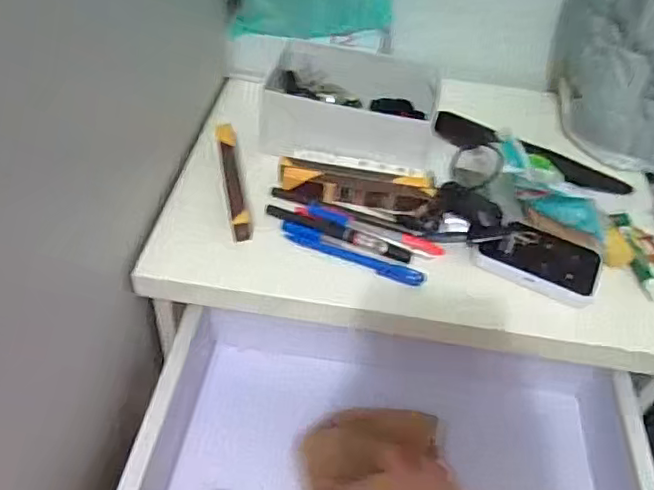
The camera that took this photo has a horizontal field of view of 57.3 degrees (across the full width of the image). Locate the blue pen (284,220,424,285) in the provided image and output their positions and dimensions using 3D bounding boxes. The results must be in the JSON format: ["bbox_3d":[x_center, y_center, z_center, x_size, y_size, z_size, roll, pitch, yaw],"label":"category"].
[{"bbox_3d":[0.021,0.008,0.518,0.132,0.007,0.018,21,47,14],"label":"blue pen"}]

